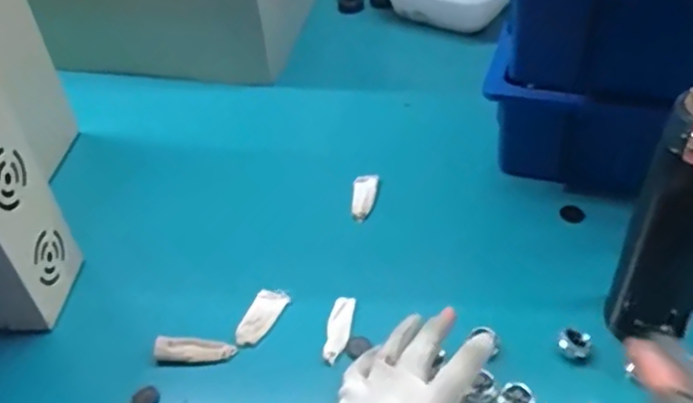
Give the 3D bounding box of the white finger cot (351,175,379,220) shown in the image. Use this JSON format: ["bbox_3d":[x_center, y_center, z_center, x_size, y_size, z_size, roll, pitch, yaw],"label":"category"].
[{"bbox_3d":[0.019,-0.006,0.671,0.023,0.006,0.065,2,43,9],"label":"white finger cot"}]

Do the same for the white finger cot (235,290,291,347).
[{"bbox_3d":[-0.075,0.100,0.565,0.026,0.008,0.059,17,47,23],"label":"white finger cot"}]

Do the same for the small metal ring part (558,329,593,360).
[{"bbox_3d":[0.181,0.113,0.521,0.025,0.017,0.019,13,46,20],"label":"small metal ring part"}]

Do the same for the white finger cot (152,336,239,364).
[{"bbox_3d":[-0.124,0.120,0.539,0.063,0.017,0.019,-5,42,2],"label":"white finger cot"}]

